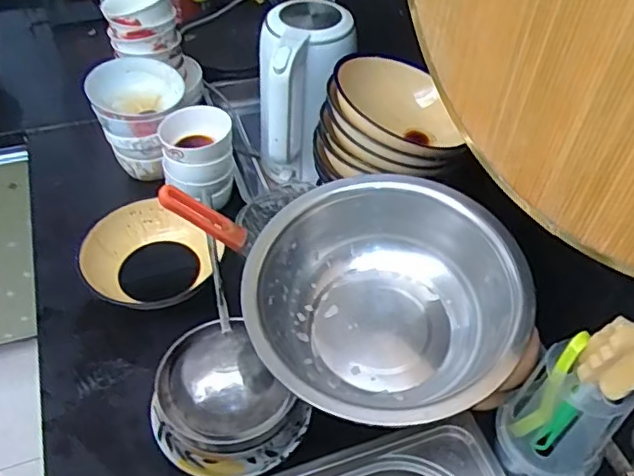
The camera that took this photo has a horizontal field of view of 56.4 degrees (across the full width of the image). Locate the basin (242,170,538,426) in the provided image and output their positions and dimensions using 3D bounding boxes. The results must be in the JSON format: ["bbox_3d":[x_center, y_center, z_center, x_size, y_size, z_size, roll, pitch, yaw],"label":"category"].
[{"bbox_3d":[0.065,0.076,0.635,0.259,0.126,0.279,1,48,-1],"label":"basin"}]

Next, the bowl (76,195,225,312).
[{"bbox_3d":[-0.234,0.043,0.844,0.163,0.088,0.179,1,48,-1],"label":"bowl"}]

